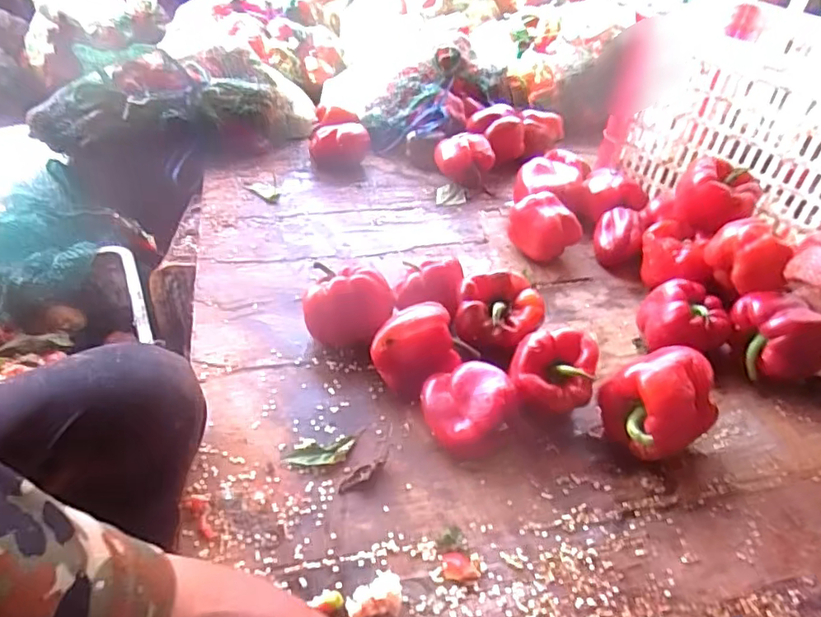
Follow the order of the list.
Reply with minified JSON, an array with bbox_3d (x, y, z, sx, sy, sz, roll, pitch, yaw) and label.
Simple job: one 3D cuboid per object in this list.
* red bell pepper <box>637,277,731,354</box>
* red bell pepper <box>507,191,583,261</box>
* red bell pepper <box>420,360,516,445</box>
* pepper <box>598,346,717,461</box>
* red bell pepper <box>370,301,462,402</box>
[{"bbox_3d":[0.331,0.018,0.700,0.095,0.076,0.082,5,40,-1],"label":"red bell pepper"},{"bbox_3d":[0.186,-0.112,0.830,0.095,0.080,0.072,34,47,30],"label":"red bell pepper"},{"bbox_3d":[0.054,0.097,0.575,0.085,0.067,0.069,9,40,4],"label":"red bell pepper"},{"bbox_3d":[0.247,0.101,0.575,0.104,0.097,0.075,-6,41,-14],"label":"pepper"},{"bbox_3d":[0.010,0.043,0.627,0.087,0.082,0.085,25,43,21],"label":"red bell pepper"}]

